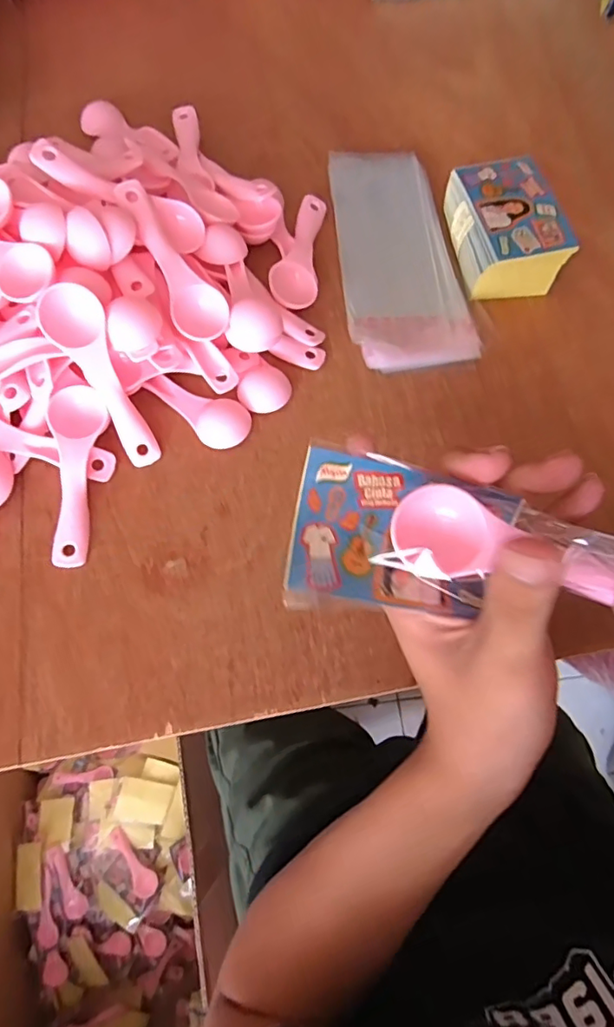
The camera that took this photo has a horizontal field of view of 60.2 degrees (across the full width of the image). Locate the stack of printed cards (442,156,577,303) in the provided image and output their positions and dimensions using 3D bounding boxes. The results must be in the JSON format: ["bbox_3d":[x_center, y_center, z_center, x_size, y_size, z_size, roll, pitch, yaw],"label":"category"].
[{"bbox_3d":[0.148,-0.210,0.403,0.070,0.047,0.103,-12,69,-5],"label":"stack of printed cards"}]

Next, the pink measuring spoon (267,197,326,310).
[{"bbox_3d":[-0.003,-0.204,0.408,0.032,0.023,0.114,9,69,3],"label":"pink measuring spoon"}]

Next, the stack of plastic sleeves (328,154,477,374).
[{"bbox_3d":[0.069,-0.203,0.413,0.087,0.012,0.210,-6,69,-3],"label":"stack of plastic sleeves"}]

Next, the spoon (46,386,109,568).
[{"bbox_3d":[-0.144,-0.026,0.338,0.034,0.026,0.116,-6,69,-3],"label":"spoon"}]

